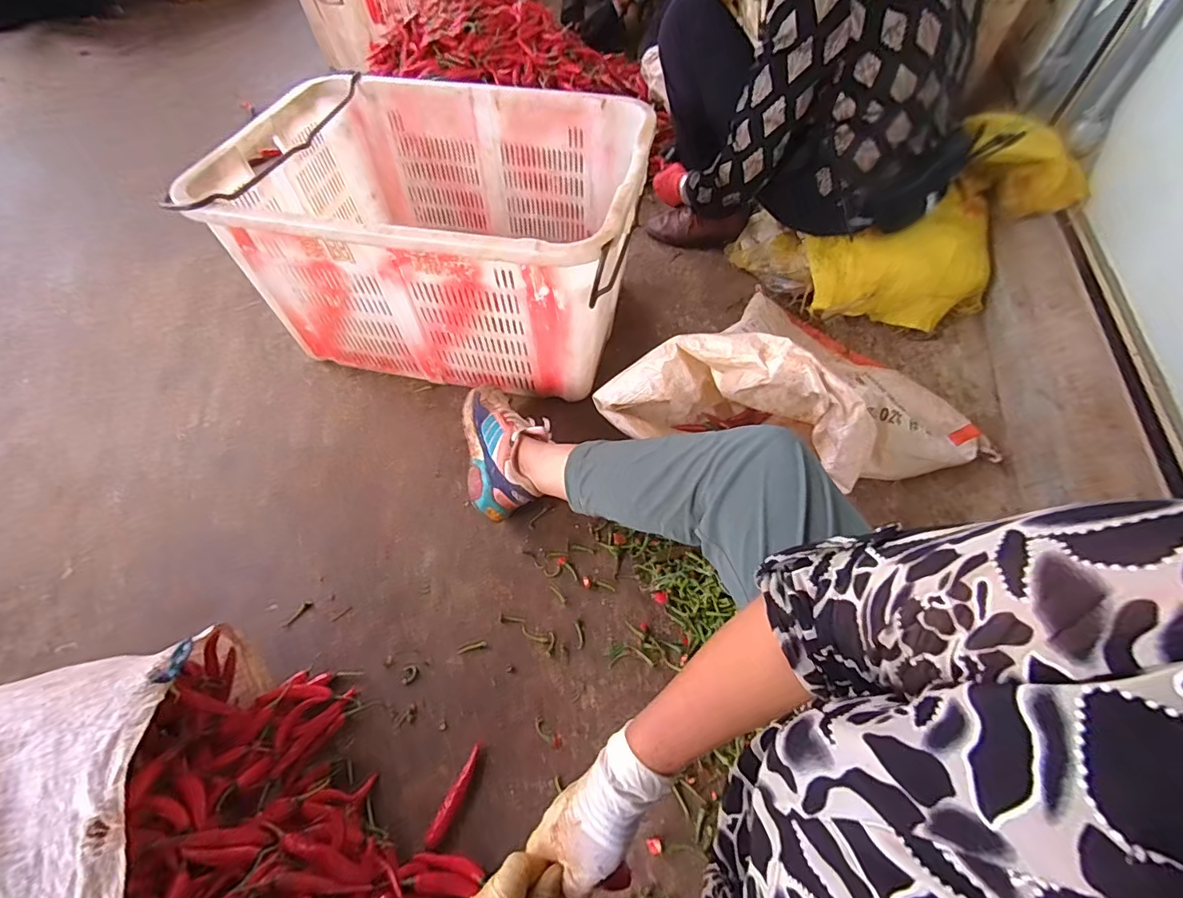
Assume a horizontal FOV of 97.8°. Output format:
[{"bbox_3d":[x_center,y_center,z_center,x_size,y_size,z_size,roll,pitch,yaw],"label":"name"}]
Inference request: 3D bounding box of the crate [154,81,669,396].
[{"bbox_3d":[-0.250,-0.385,0.949,0.650,0.340,0.466,8,55,5],"label":"crate"}]

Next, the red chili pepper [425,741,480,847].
[{"bbox_3d":[-0.165,0.421,0.632,0.020,0.010,0.111,20,57,13],"label":"red chili pepper"}]

